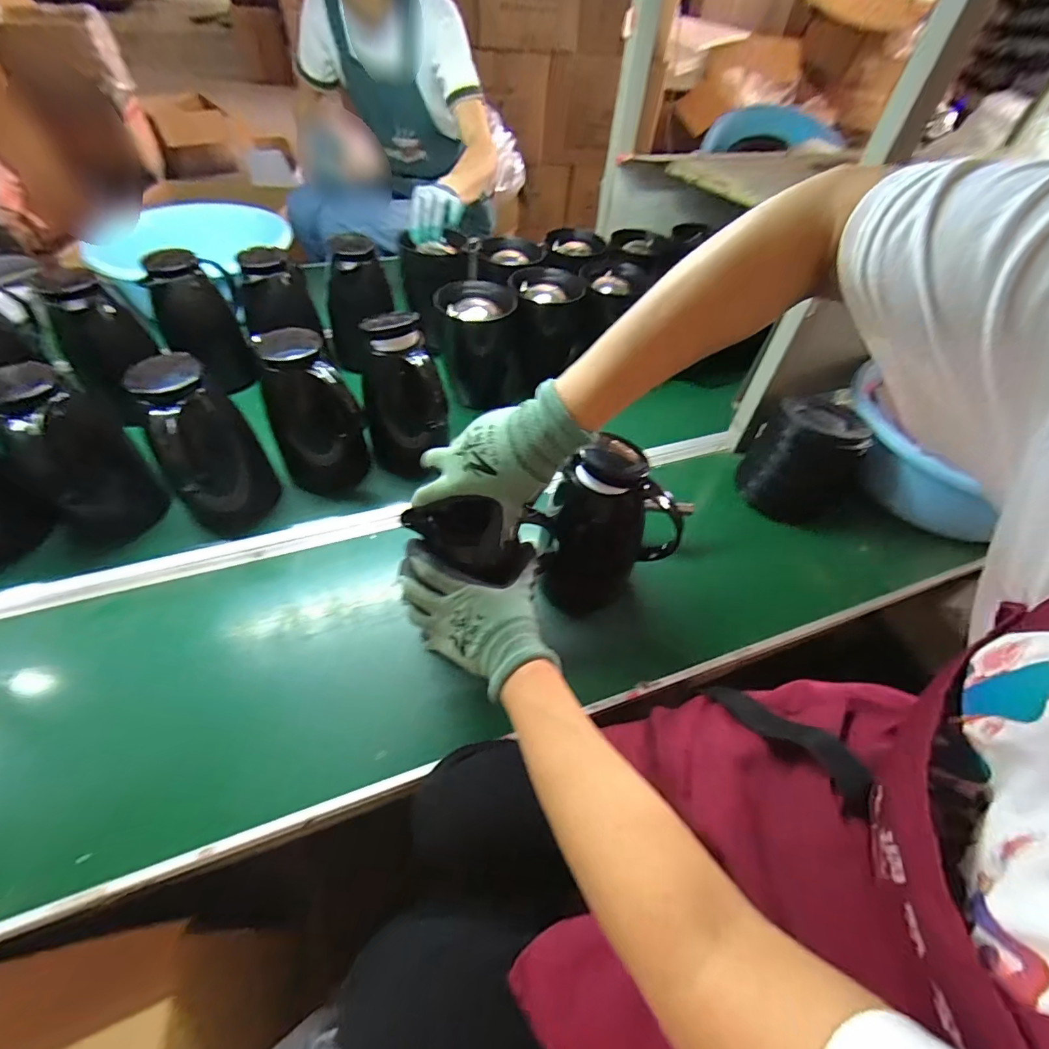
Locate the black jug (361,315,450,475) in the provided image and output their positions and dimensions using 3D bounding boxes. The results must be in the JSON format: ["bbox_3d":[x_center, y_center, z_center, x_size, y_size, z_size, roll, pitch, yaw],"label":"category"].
[{"bbox_3d":[-0.184,-0.188,0.726,0.106,0.222,0.111,-14,54,-16],"label":"black jug"}]

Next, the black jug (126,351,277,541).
[{"bbox_3d":[-0.432,-0.105,0.663,0.126,0.225,0.143,-33,61,-27],"label":"black jug"}]

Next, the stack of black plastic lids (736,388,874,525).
[{"bbox_3d":[0.436,-0.101,0.771,0.145,0.157,0.150,39,58,23],"label":"stack of black plastic lids"}]

